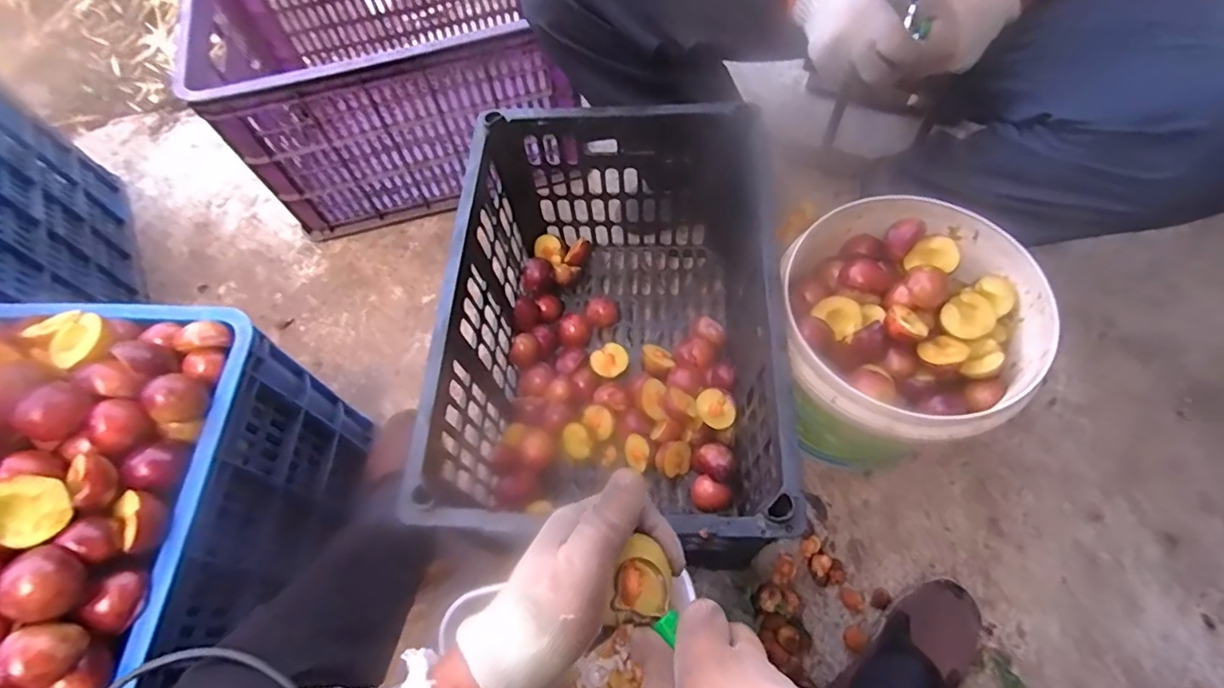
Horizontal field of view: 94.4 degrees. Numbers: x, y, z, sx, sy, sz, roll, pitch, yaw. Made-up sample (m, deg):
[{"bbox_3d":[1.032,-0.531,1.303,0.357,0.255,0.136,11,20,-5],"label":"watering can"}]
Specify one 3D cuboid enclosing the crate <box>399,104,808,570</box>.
[{"bbox_3d":[-0.001,-0.004,0.711,0.326,0.290,0.490,1,64,4],"label":"crate"}]

